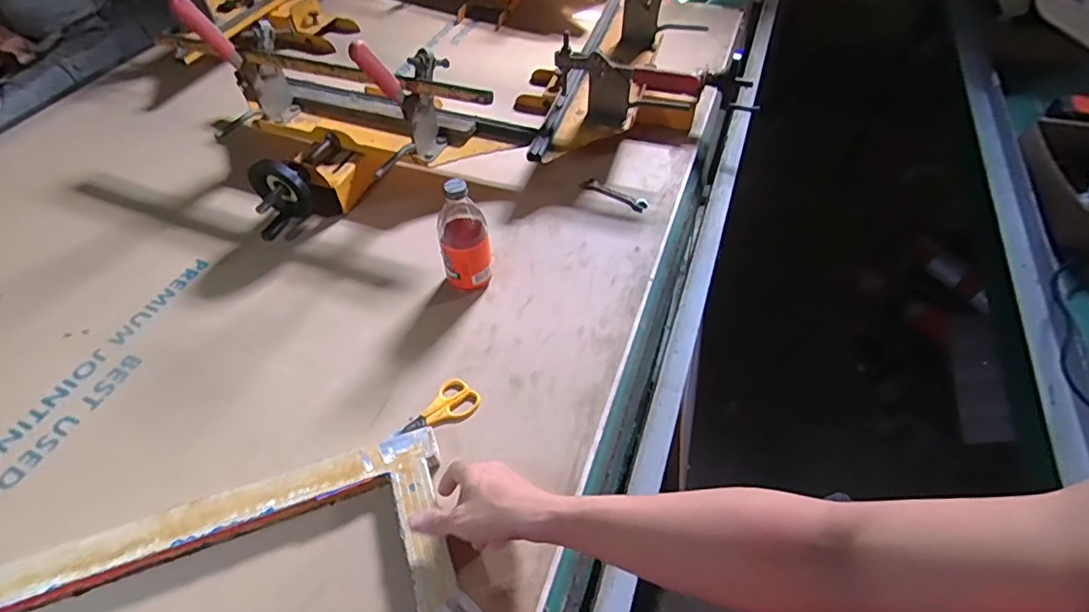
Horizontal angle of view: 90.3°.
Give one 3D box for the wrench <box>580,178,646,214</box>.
[{"bbox_3d":[0.115,-0.182,0.885,0.118,0.014,0.031,35,59,24],"label":"wrench"}]

